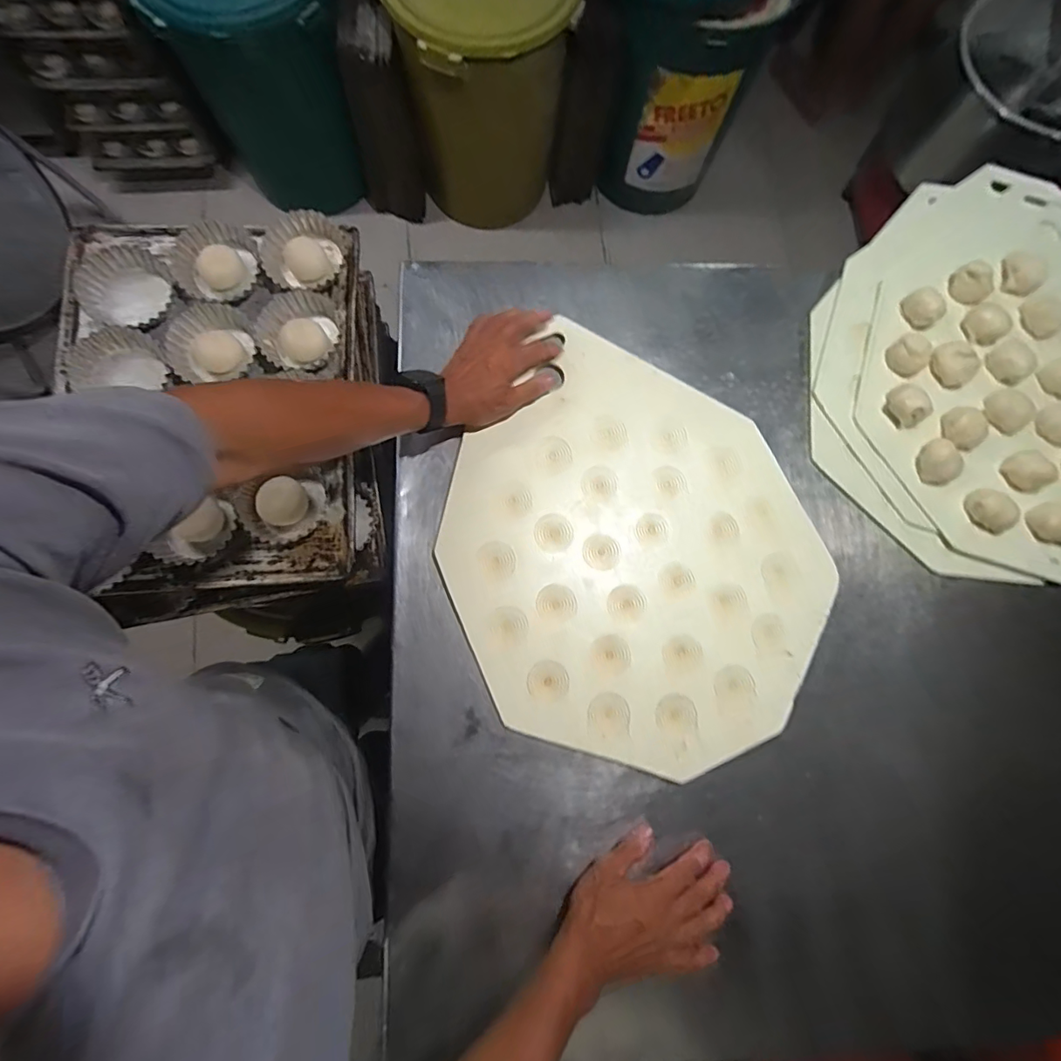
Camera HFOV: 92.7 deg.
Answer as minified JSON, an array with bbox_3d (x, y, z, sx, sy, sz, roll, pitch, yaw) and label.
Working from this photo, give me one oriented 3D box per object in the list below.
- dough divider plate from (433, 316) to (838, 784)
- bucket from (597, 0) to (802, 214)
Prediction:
[{"bbox_3d":[0.112,0.023,0.546,0.404,0.012,0.407,0,78,-1],"label":"dough divider plate"},{"bbox_3d":[0.364,-1.188,1.309,0.446,0.549,0.338,6,79,-3],"label":"bucket"}]

